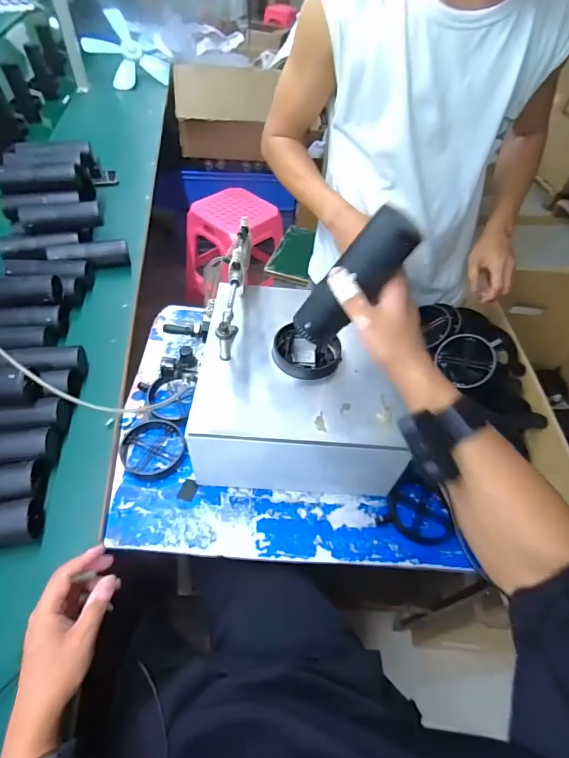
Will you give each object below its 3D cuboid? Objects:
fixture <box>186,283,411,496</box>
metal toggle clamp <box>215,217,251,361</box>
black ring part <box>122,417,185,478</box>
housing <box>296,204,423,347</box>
[{"bbox_3d":[0.023,0.014,0.653,0.300,0.161,0.290,5,51,-2],"label":"fixture"},{"bbox_3d":[-0.079,-0.144,0.621,0.026,0.090,0.242,6,51,-1],"label":"metal toggle clamp"},{"bbox_3d":[-0.213,0.109,0.646,0.100,0.013,0.104,3,51,-4],"label":"black ring part"},{"bbox_3d":[0.075,-0.105,0.437,0.044,0.164,0.046,29,34,-21],"label":"housing"}]

